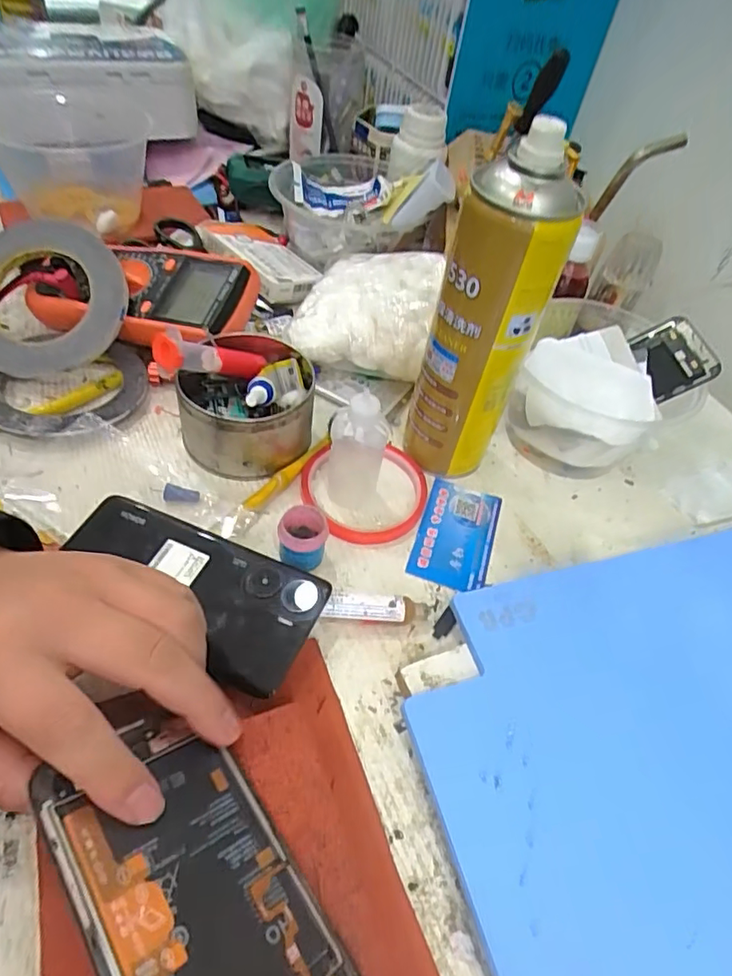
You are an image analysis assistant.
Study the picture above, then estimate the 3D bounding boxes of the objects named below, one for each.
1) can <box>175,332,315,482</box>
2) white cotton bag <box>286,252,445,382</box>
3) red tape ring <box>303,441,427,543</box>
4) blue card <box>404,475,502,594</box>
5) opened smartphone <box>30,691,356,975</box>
[{"bbox_3d":[-0.086,-0.067,0.411,0.097,0.051,0.099,0,50,-4],"label":"can"},{"bbox_3d":[0.003,-0.157,0.491,0.131,0.053,0.113,10,50,5],"label":"white cotton bag"},{"bbox_3d":[0.001,0.000,0.406,0.090,0.015,0.086,5,49,-6],"label":"red tape ring"},{"bbox_3d":[0.063,0.032,0.400,0.053,0.004,0.086,18,49,6],"label":"blue card"},{"bbox_3d":[-0.058,0.155,0.206,0.074,0.005,0.171,-11,51,-48],"label":"opened smartphone"}]

